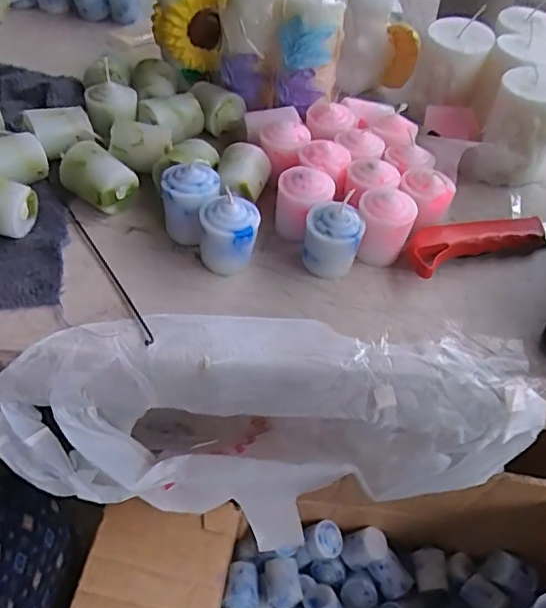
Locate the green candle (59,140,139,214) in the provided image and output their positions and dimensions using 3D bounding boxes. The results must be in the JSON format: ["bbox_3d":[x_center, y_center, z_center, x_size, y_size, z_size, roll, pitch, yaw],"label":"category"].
[{"bbox_3d":[-0.123,-0.089,0.405,0.043,0.040,0.032,29,53,18],"label":"green candle"}]

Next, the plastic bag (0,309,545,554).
[{"bbox_3d":[-0.013,0.087,0.411,0.339,0.188,0.090,2,50,-4],"label":"plastic bag"}]

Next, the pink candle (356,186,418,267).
[{"bbox_3d":[0.074,-0.052,0.392,0.039,0.047,0.036,13,50,5],"label":"pink candle"}]

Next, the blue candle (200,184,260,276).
[{"bbox_3d":[-0.028,-0.044,0.372,0.035,0.045,0.035,10,49,2],"label":"blue candle"}]

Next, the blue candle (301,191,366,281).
[{"bbox_3d":[0.039,-0.042,0.377,0.036,0.048,0.031,13,50,5],"label":"blue candle"}]

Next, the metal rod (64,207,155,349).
[{"bbox_3d":[-0.106,-0.023,0.370,0.009,0.006,0.134,-24,56,-24],"label":"metal rod"}]

